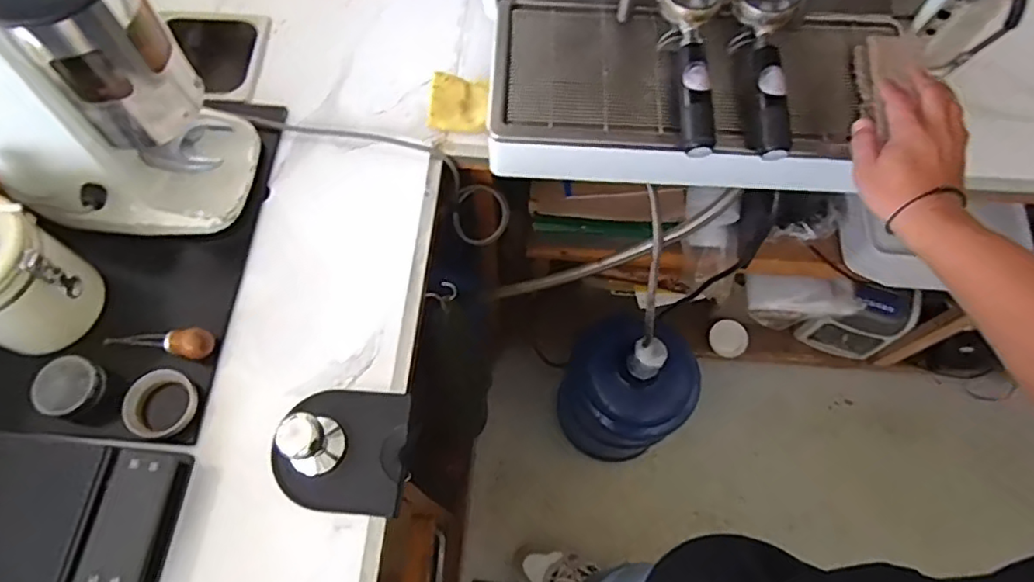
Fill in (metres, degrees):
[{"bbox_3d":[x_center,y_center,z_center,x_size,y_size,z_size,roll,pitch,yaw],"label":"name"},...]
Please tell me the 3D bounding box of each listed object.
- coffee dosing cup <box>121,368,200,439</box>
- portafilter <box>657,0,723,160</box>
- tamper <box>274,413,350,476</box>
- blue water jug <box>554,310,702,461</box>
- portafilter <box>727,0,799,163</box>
[{"bbox_3d":[-0.386,0.124,0.668,0.070,0.042,0.071,0,67,-1],"label":"coffee dosing cup"},{"bbox_3d":[0.197,-0.256,0.699,0.068,0.058,0.216,1,79,-1],"label":"portafilter"},{"bbox_3d":[-0.212,0.156,0.628,0.053,0.071,0.062,21,68,8],"label":"tamper"},{"bbox_3d":[0.222,0.212,1.284,0.265,0.452,0.240,-32,71,-14],"label":"blue water jug"},{"bbox_3d":[0.280,-0.255,0.702,0.069,0.066,0.224,1,80,-1],"label":"portafilter"}]

